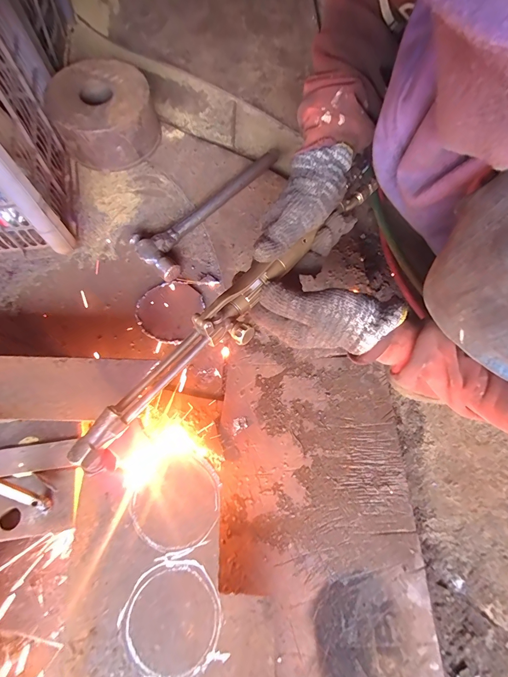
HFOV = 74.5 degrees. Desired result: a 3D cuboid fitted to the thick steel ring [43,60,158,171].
[{"bbox_3d":[-0.258,-0.381,0.581,0.157,0.099,0.160,1,70,-1],"label":"thick steel ring"}]

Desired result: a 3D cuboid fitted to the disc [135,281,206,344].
[{"bbox_3d":[-0.129,-0.042,0.506,0.092,0.008,0.095,1,70,-1],"label":"disc"}]

